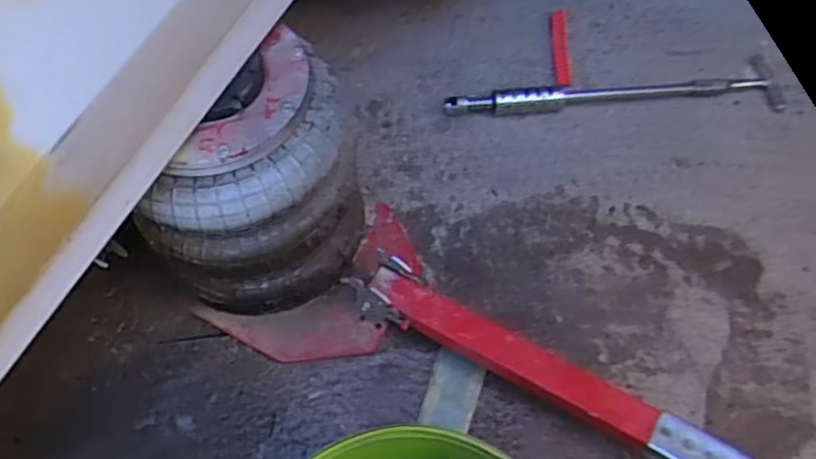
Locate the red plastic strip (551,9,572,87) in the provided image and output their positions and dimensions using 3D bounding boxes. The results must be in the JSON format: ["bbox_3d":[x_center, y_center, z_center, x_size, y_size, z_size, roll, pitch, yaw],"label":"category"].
[{"bbox_3d":[0.213,-0.253,0.947,0.022,0.008,0.144,0,63,4],"label":"red plastic strip"}]

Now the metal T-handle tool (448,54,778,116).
[{"bbox_3d":[0.262,-0.182,0.893,0.417,0.034,0.070,3,58,2],"label":"metal T-handle tool"}]

